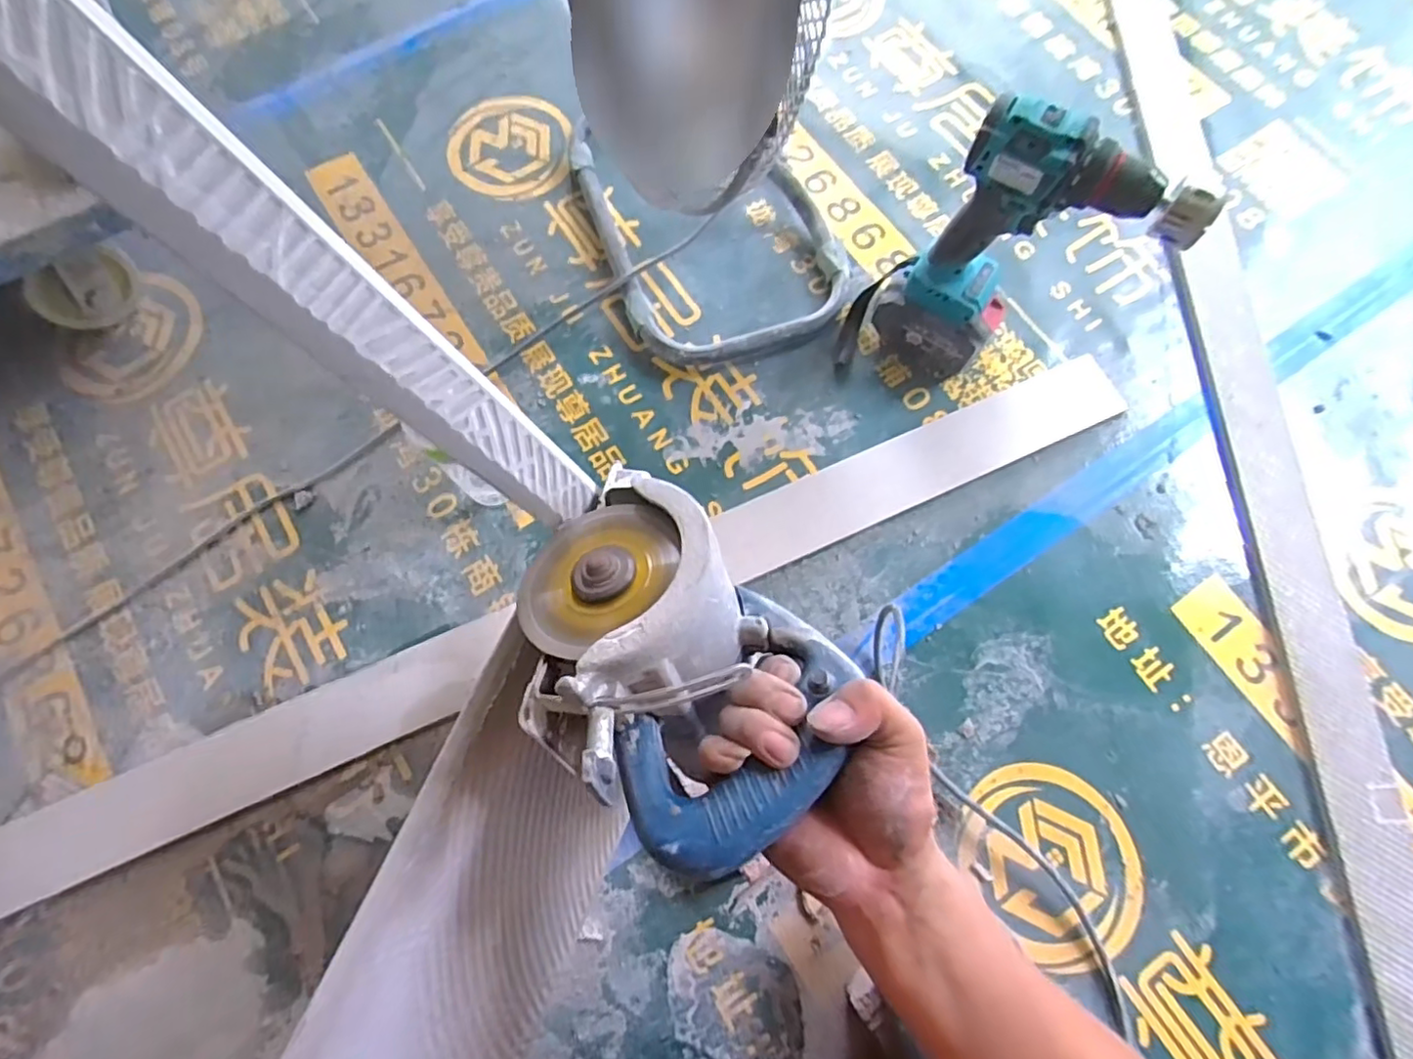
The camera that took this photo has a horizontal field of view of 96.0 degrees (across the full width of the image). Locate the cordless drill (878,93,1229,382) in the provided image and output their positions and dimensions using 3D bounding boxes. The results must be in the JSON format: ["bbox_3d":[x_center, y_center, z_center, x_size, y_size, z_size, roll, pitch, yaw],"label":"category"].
[{"bbox_3d":[0.270,-0.233,0.581,0.197,0.268,0.068,23,75,6],"label":"cordless drill"}]

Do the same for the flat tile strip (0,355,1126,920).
[{"bbox_3d":[-0.103,0.073,0.625,1.171,0.020,0.074,-24,75,-7],"label":"flat tile strip"}]

